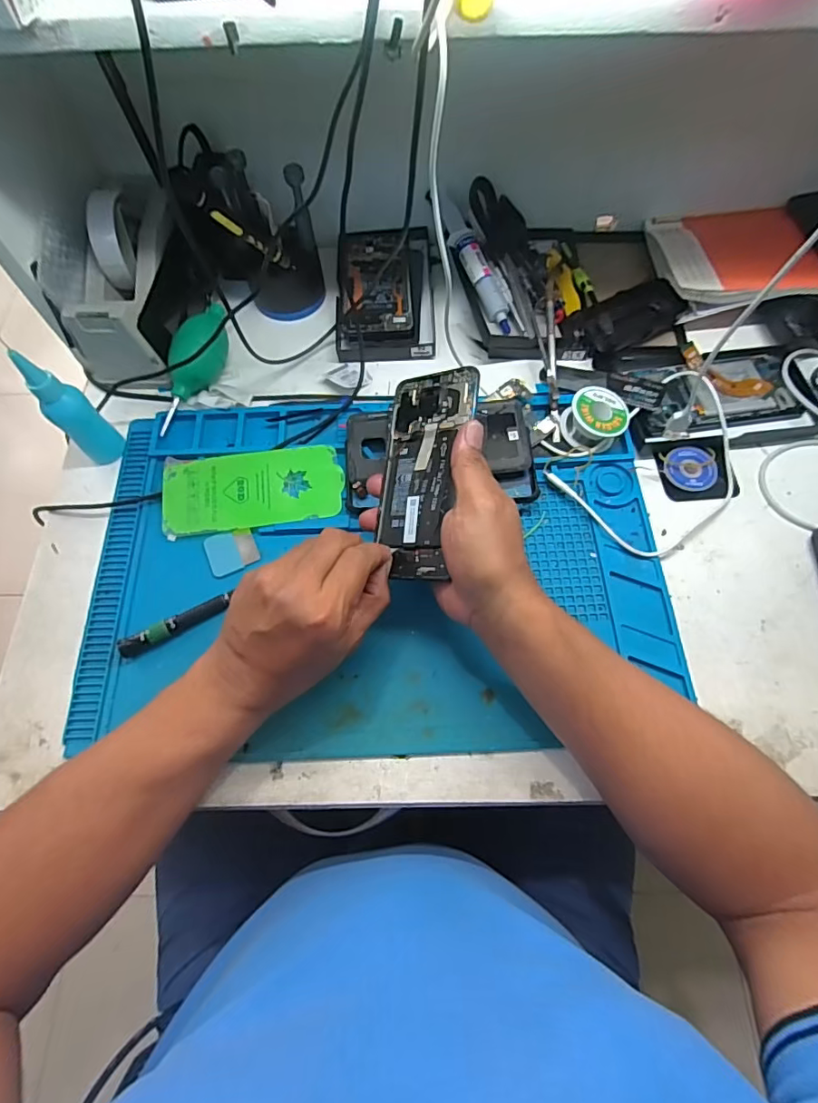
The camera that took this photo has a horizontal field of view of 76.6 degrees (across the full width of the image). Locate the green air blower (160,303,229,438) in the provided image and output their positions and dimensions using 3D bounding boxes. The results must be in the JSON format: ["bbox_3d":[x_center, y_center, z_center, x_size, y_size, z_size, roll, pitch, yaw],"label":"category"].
[{"bbox_3d":[-0.205,-0.182,0.507,0.046,0.041,0.138,8,67,4],"label":"green air blower"}]

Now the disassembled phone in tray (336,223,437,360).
[{"bbox_3d":[-0.026,-0.279,0.558,0.101,0.028,0.183,-2,67,0],"label":"disassembled phone in tray"}]

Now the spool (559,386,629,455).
[{"bbox_3d":[0.171,-0.122,0.478,0.054,0.032,0.051,0,67,1],"label":"spool"}]

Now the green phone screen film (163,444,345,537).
[{"bbox_3d":[-0.140,-0.056,0.466,0.156,0.005,0.073,-8,73,-2],"label":"green phone screen film"}]

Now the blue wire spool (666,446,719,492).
[{"bbox_3d":[0.256,-0.074,0.471,0.043,0.014,0.044,0,67,1],"label":"blue wire spool"}]

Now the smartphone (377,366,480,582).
[{"bbox_3d":[0.012,-0.061,0.393,0.074,0.004,0.165,-1,76,33],"label":"smartphone"}]

